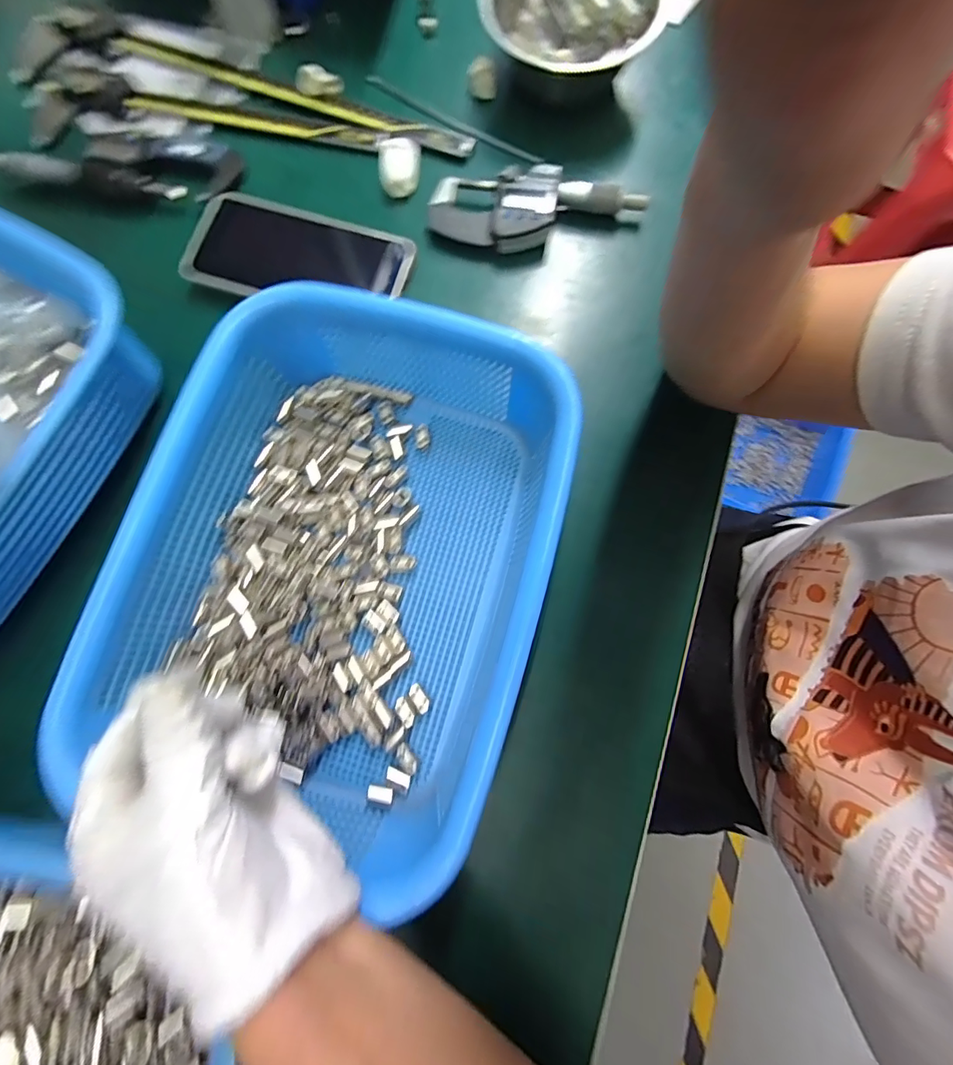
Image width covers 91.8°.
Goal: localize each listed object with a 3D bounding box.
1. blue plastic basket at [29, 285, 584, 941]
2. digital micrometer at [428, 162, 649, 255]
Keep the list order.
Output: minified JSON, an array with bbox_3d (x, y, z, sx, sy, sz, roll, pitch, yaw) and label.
[{"bbox_3d":[-0.070,0.013,0.257,0.205,0.070,0.265,19,79,3],"label":"blue plastic basket"},{"bbox_3d":[0.040,-0.224,0.325,0.146,0.027,0.050,8,79,3],"label":"digital micrometer"}]

